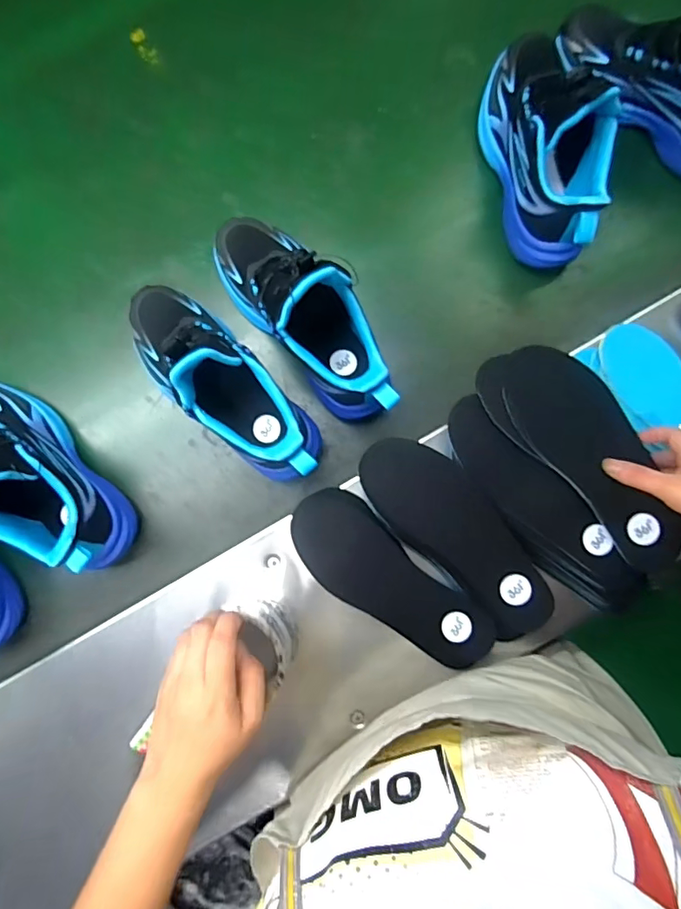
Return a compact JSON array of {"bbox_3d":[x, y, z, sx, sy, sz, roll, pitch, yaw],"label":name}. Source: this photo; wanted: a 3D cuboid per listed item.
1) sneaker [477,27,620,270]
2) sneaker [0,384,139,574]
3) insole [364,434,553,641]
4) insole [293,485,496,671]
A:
[{"bbox_3d":[0.211,-0.319,0.509,0.086,0.133,0.237,-12,87,-2],"label":"sneaker"},{"bbox_3d":[-0.303,0.014,0.475,0.085,0.132,0.238,-42,88,-1],"label":"sneaker"},{"bbox_3d":[0.112,0.075,0.484,0.082,0.016,0.223,-43,82,5],"label":"insole"},{"bbox_3d":[0.046,0.124,0.485,0.221,0.014,0.078,42,88,2],"label":"insole"}]

